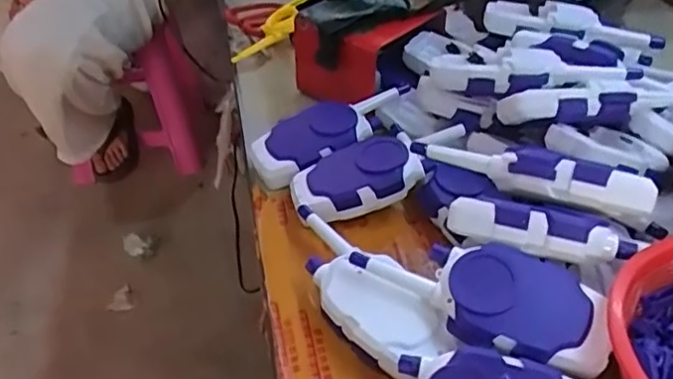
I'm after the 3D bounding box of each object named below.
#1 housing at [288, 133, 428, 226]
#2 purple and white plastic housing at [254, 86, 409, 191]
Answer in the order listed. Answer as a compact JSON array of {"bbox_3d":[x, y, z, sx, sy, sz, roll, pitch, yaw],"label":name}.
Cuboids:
[{"bbox_3d":[0.018,-0.013,0.522,0.116,0.043,0.069,-15,43,-14],"label":"housing"},{"bbox_3d":[0.002,-0.053,0.577,0.170,0.034,0.065,-21,45,-20],"label":"purple and white plastic housing"}]

